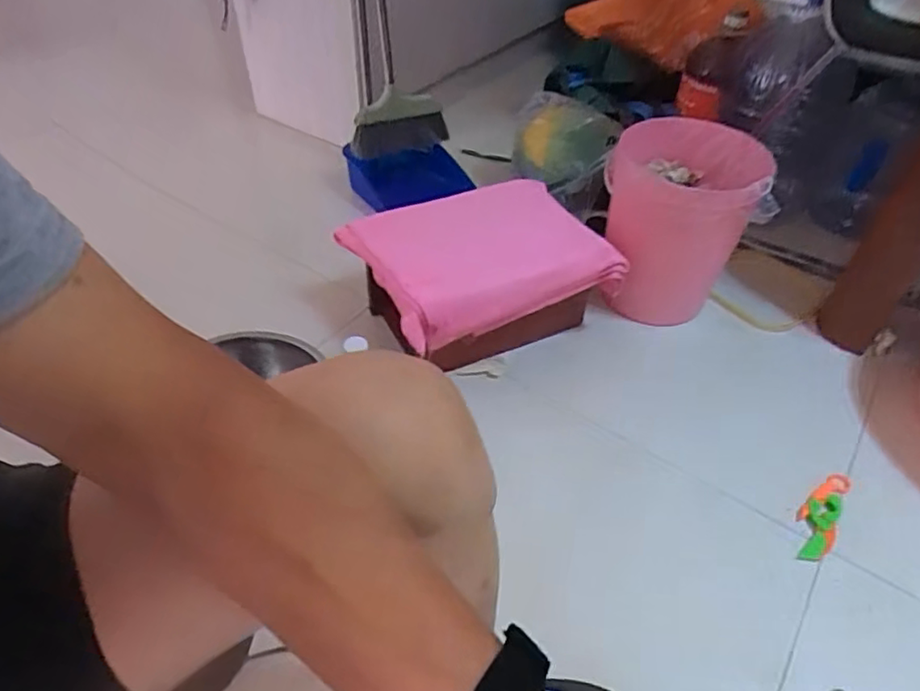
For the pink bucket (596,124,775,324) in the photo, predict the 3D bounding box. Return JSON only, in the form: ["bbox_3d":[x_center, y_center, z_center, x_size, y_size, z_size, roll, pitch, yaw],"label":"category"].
[{"bbox_3d":[0.382,-0.202,1.127,0.245,0.323,0.222,14,47,11],"label":"pink bucket"}]

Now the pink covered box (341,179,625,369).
[{"bbox_3d":[0.032,-0.115,1.107,0.382,0.196,0.295,-20,50,-21],"label":"pink covered box"}]

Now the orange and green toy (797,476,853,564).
[{"bbox_3d":[0.519,0.242,0.888,0.052,0.014,0.169,28,50,22],"label":"orange and green toy"}]

